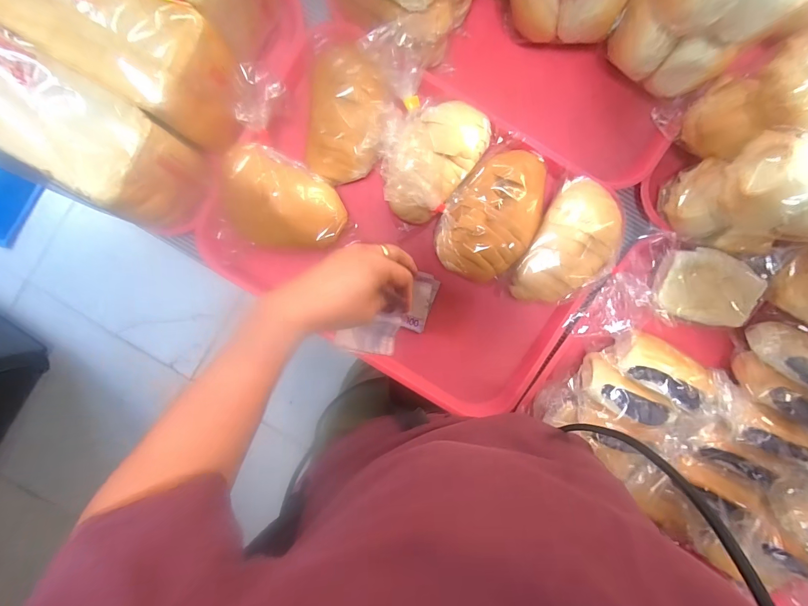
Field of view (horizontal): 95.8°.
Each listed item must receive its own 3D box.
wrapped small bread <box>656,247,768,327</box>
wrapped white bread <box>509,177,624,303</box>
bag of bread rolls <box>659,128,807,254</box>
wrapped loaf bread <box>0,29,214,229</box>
[{"bbox_3d":[0.328,-0.016,0.392,0.093,0.032,0.077,5,93,-1],"label":"wrapped small bread"},{"bbox_3d":[0.179,-0.052,0.377,0.087,0.052,0.131,27,92,-2],"label":"wrapped white bread"},{"bbox_3d":[0.346,-0.097,0.348,0.117,0.111,0.082,21,92,-2],"label":"bag of bread rolls"},{"bbox_3d":[-0.347,-0.183,0.341,0.307,0.097,0.092,30,92,-2],"label":"wrapped loaf bread"}]

